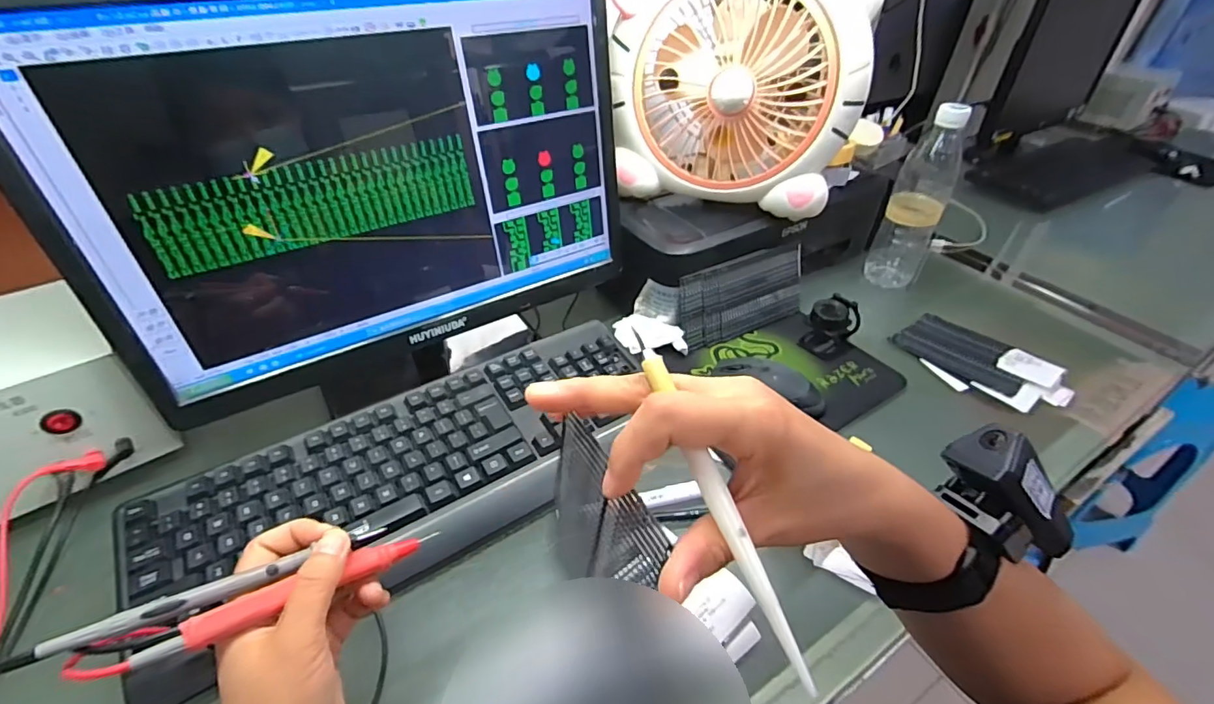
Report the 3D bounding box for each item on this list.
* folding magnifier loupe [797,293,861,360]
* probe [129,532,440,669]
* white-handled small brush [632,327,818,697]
[{"bbox_3d":[0.266,-0.032,0.614,0.061,0.061,0.044,-31,50,-33],"label":"folding magnifier loupe"},{"bbox_3d":[-0.159,0.125,0.275,0.135,0.010,0.014,-12,39,-40],"label":"probe"},{"bbox_3d":[0.042,0.054,0.205,0.008,0.006,0.145,-16,67,-20],"label":"white-handled small brush"}]

